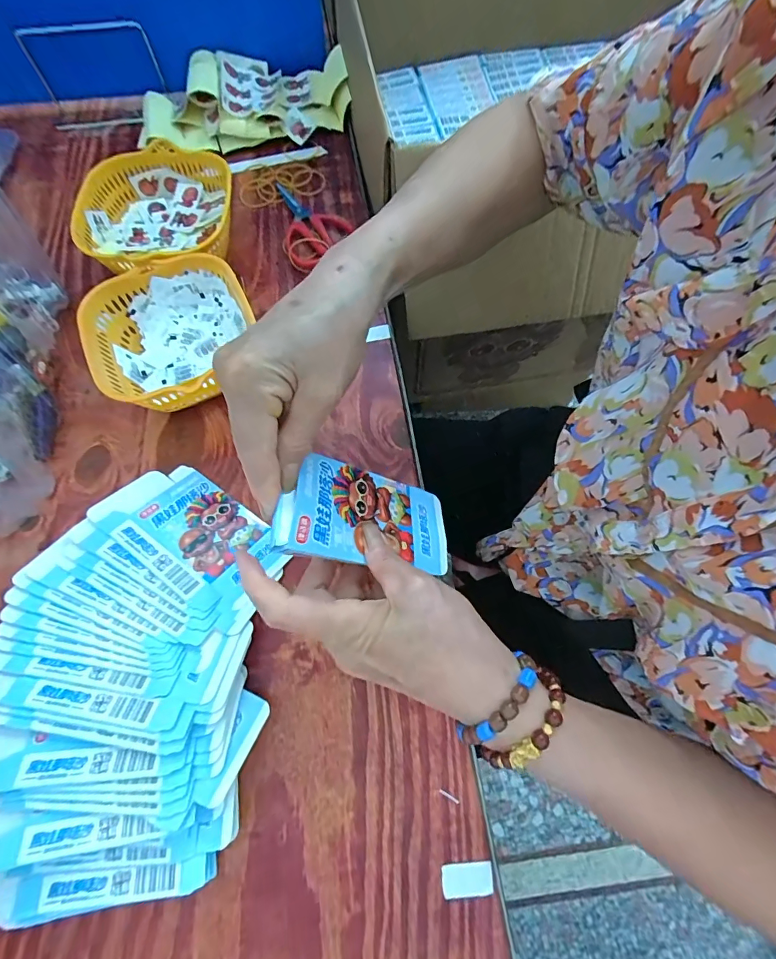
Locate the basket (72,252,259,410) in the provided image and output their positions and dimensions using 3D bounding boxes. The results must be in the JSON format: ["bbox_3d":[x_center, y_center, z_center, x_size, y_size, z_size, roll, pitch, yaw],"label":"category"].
[{"bbox_3d":[-0.187,-0.121,0.389,0.137,0.061,0.143,-25,71,-10],"label":"basket"}]

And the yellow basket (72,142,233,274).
[{"bbox_3d":[-0.226,-0.261,0.438,0.140,0.064,0.150,0,69,1],"label":"yellow basket"}]

